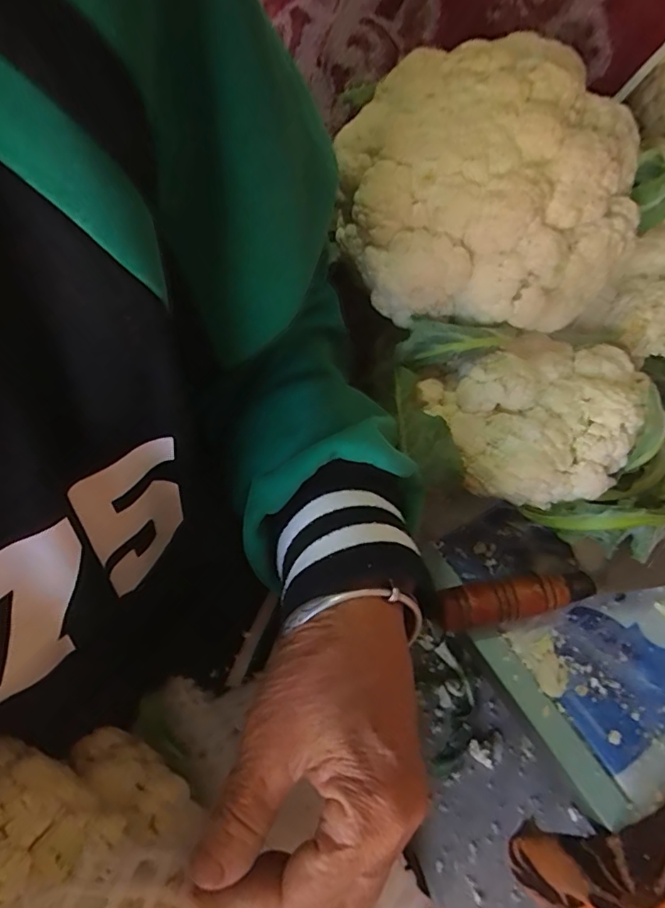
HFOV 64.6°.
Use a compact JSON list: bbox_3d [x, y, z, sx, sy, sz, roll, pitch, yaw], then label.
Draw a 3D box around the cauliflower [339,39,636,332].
[{"bbox_3d":[0.090,-0.162,0.312,0.164,0.103,0.150,-4,61,-4],"label":"cauliflower"}]

